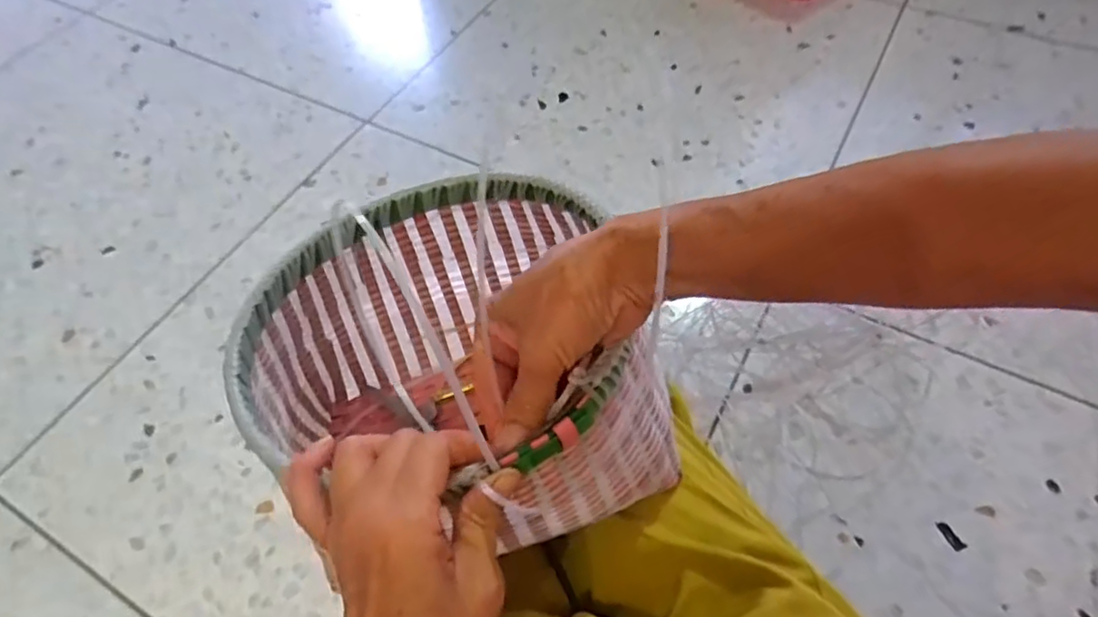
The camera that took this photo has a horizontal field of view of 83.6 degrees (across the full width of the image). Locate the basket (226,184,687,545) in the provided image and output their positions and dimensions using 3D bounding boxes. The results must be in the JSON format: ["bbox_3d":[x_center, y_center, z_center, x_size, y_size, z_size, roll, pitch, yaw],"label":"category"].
[{"bbox_3d":[-0.066,0.052,0.423,0.235,0.209,0.241,-1,57,1],"label":"basket"}]

